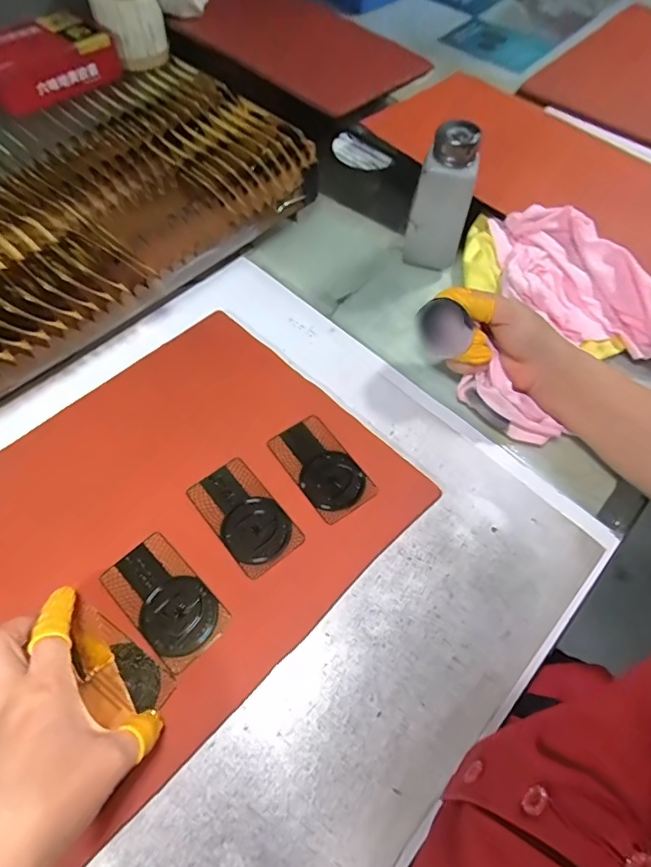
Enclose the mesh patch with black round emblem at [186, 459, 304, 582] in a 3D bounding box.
[{"bbox_3d":[-0.059,0.059,0.362,0.048,0.004,0.085,-35,67,-21],"label":"mesh patch with black round emblem"}]

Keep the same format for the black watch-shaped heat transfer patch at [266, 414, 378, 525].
[{"bbox_3d":[-0.003,0.025,0.386,0.048,0.004,0.085,-32,66,-20],"label":"black watch-shaped heat transfer patch"}]

